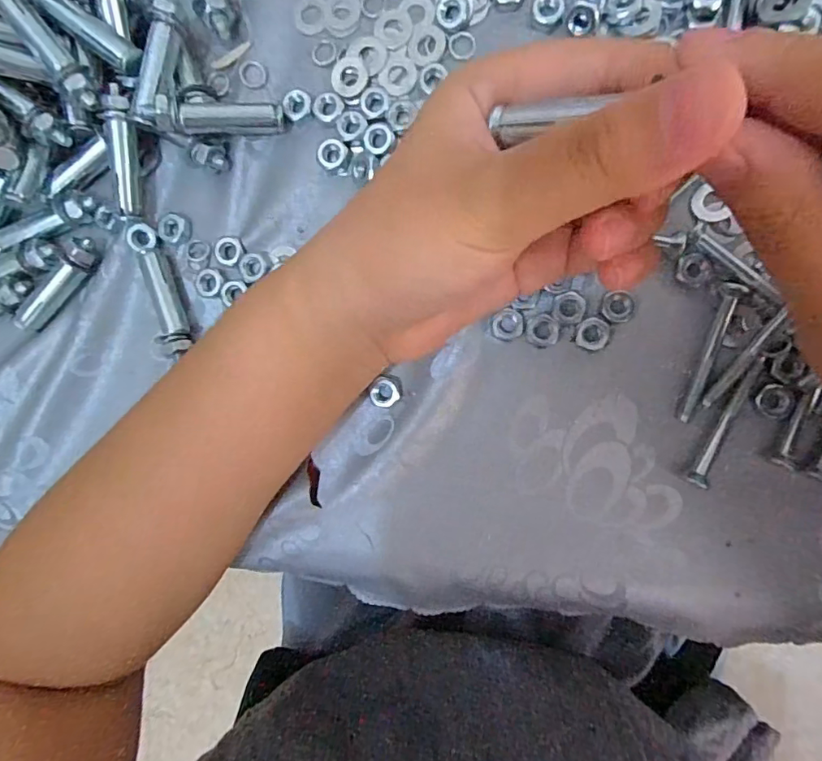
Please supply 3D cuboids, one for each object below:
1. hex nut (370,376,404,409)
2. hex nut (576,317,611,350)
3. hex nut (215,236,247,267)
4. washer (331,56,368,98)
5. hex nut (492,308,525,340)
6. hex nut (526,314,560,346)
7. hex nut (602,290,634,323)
[{"bbox_3d":[-0.011,0.005,0.222,0.013,0.004,0.014,3,93,9],"label":"hex nut"},{"bbox_3d":[0.075,-0.019,0.209,0.012,0.004,0.013,20,95,8],"label":"hex nut"},{"bbox_3d":[-0.083,-0.059,0.232,0.015,0.004,0.013,41,97,5],"label":"hex nut"},{"bbox_3d":[-0.027,-0.132,0.220,0.016,0.004,0.018,-15,90,9],"label":"washer"},{"bbox_3d":[0.041,-0.024,0.213,0.013,0.004,0.013,7,93,9],"label":"hex nut"},{"bbox_3d":[0.055,-0.021,0.211,0.013,0.004,0.013,7,93,9],"label":"hex nut"},{"bbox_3d":[0.085,-0.030,0.208,0.012,0.004,0.012,22,95,7],"label":"hex nut"}]

